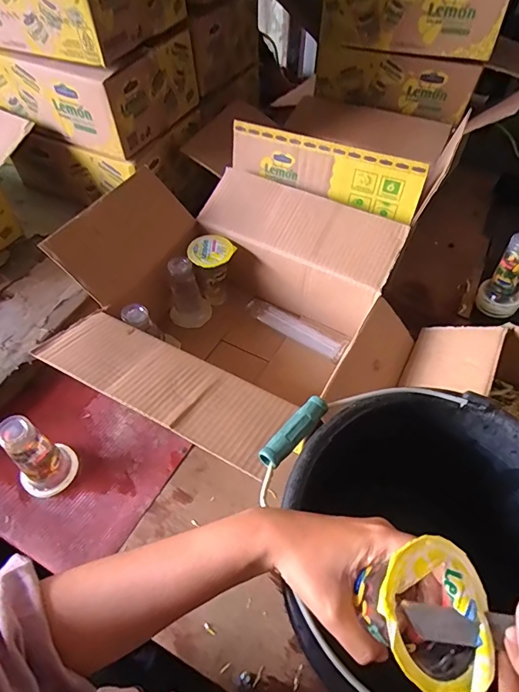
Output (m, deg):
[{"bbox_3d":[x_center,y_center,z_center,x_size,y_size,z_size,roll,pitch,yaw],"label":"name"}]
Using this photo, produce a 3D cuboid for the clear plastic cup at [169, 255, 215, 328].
[{"bbox_3d":[-0.120,-0.091,0.724,0.069,0.113,0.054,-11,55,-11],"label":"clear plastic cup"}]

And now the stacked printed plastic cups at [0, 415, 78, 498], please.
[{"bbox_3d":[-0.285,0.141,0.549,0.055,0.124,0.068,35,60,20],"label":"stacked printed plastic cups"}]

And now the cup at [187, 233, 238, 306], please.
[{"bbox_3d":[-0.080,-0.124,0.742,0.070,0.114,0.064,5,54,1],"label":"cup"}]

